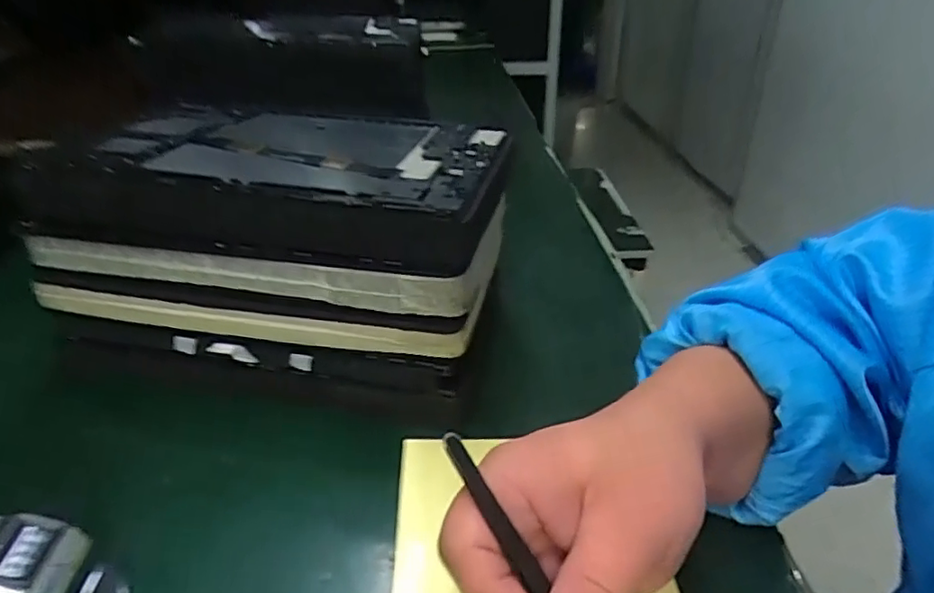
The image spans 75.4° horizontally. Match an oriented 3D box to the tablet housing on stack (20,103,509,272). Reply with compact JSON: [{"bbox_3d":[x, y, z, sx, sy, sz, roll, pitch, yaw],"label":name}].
[{"bbox_3d":[-0.102,-0.077,0.356,0.239,0.035,0.156,5,33,8],"label":"tablet housing on stack"}]

